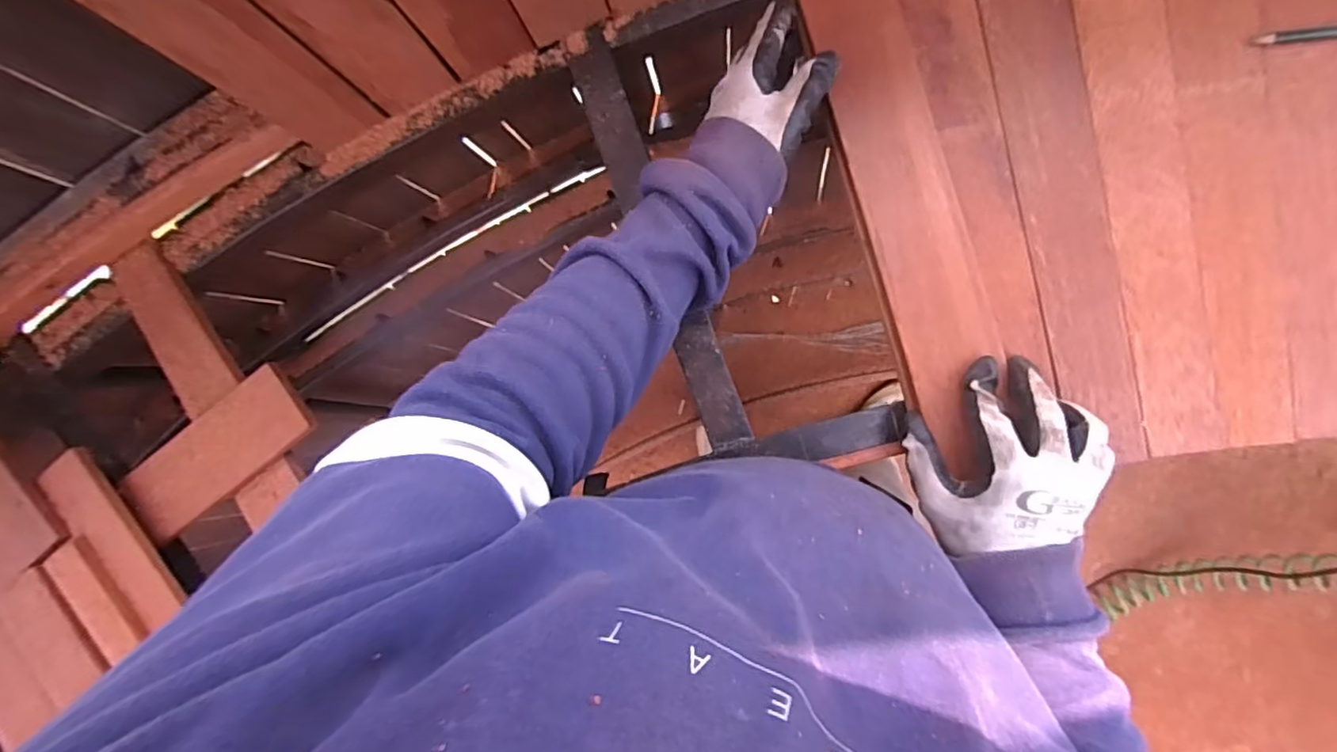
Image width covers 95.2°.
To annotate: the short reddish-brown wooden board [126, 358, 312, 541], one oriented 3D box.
[{"bbox_3d":[-0.370,0.064,0.497,0.170,0.013,0.069,-38,88,6],"label":"short reddish-brown wooden board"}]

